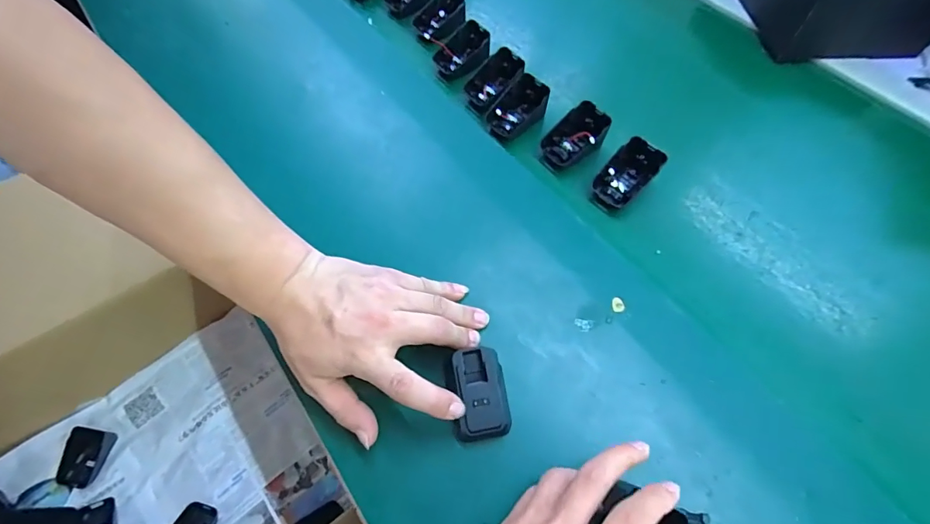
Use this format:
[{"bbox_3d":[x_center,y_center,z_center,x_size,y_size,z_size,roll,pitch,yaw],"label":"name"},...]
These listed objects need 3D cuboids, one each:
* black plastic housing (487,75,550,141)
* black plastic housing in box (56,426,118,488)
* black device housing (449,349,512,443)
[{"bbox_3d":[0.059,-0.166,0.489,0.059,0.041,0.047,-34,64,-17],"label":"black plastic housing"},{"bbox_3d":[-0.474,0.243,0.561,0.048,0.032,0.066,9,60,7],"label":"black plastic housing in box"},{"bbox_3d":[0.011,0.097,0.338,0.042,0.040,0.061,-9,60,-3],"label":"black device housing"}]

